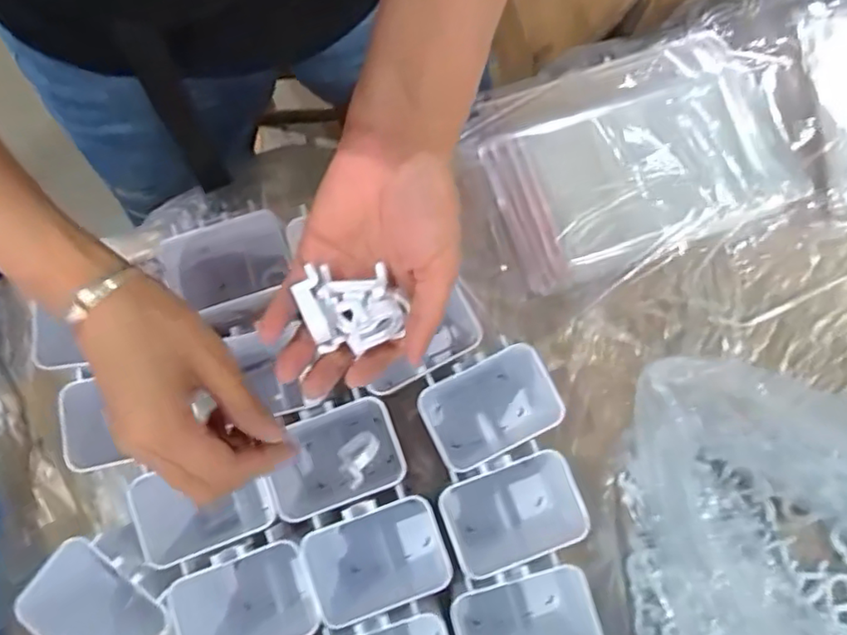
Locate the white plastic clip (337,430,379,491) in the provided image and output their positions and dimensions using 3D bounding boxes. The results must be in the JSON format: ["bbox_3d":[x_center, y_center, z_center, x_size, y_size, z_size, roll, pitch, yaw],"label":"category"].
[{"bbox_3d":[-0.048,0.098,0.417,0.023,0.010,0.038,25,82,3],"label":"white plastic clip"}]

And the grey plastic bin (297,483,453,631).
[{"bbox_3d":[-0.033,0.173,0.435,0.102,0.096,0.082,-20,80,-3],"label":"grey plastic bin"}]

